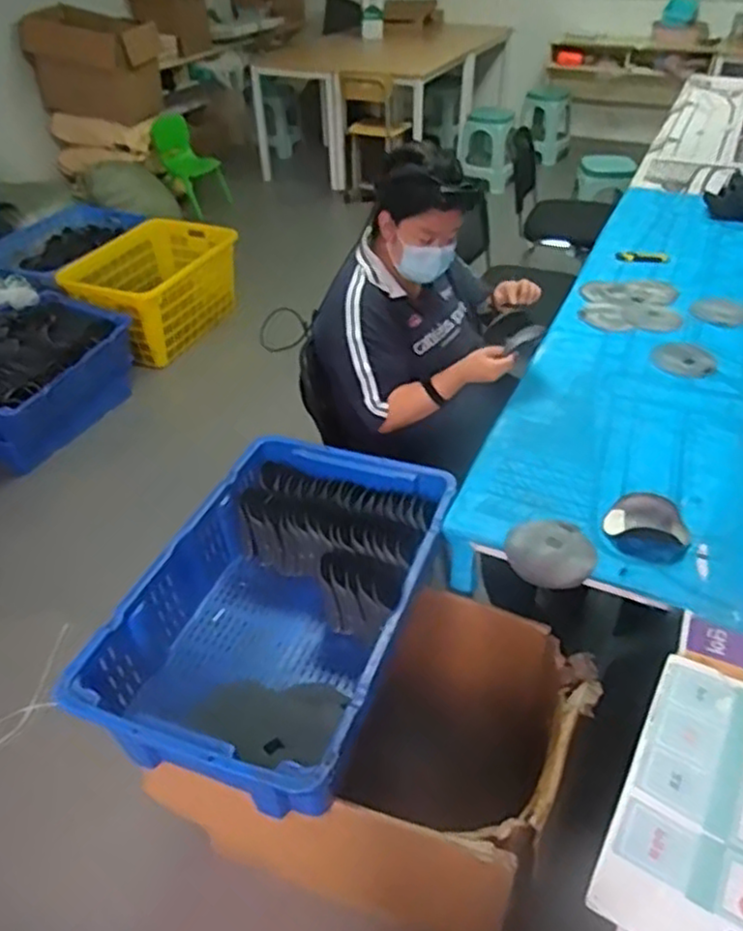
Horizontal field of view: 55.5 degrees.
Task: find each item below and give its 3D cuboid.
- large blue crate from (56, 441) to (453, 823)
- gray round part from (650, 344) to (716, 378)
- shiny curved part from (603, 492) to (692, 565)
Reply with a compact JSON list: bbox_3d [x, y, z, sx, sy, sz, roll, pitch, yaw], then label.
[{"bbox_3d":[-0.147,0.248,1.235,0.432,0.204,0.656,14,42,18],"label":"large blue crate"},{"bbox_3d":[0.763,-0.260,1.725,0.144,0.006,0.158,14,41,17],"label":"gray round part"},{"bbox_3d":[0.485,0.105,1.237,0.135,0.027,0.147,0,39,0],"label":"shiny curved part"}]

